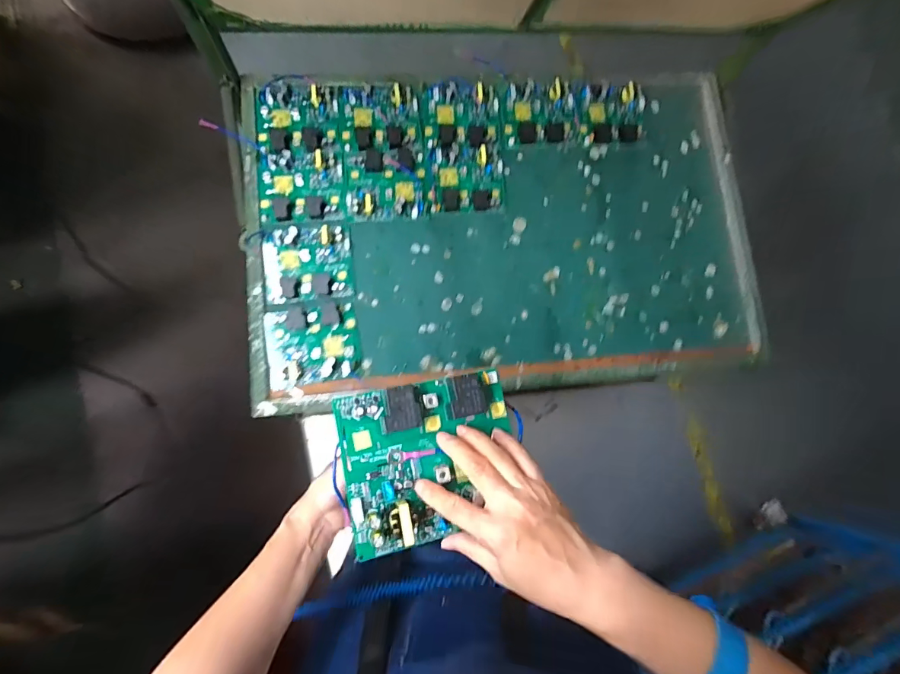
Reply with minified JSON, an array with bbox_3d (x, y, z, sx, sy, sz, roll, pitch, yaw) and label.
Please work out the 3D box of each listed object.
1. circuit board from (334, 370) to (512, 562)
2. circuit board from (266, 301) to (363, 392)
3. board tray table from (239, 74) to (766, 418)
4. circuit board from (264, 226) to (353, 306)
[{"bbox_3d":[-0.013,0.090,0.313,0.132,0.037,0.113,-10,85,-8],"label":"circuit board"},{"bbox_3d":[-0.205,0.011,0.641,0.130,0.023,0.114,-9,85,-8],"label":"circuit board"},{"bbox_3d":[0.105,-0.183,0.703,0.831,0.033,0.516,-5,85,-7],"label":"board tray table"},{"bbox_3d":[-0.216,-0.112,0.648,0.129,0.025,0.113,-6,85,-7],"label":"circuit board"}]

